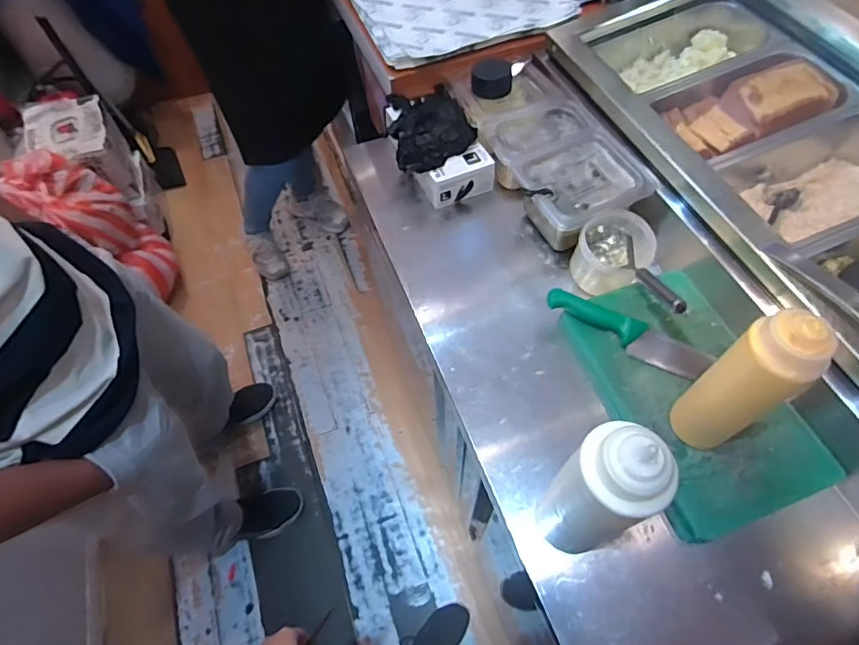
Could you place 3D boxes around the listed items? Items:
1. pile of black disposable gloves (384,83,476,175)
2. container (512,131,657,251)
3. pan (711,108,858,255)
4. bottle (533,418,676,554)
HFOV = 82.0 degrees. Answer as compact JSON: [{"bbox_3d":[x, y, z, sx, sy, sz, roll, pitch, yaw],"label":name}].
[{"bbox_3d":[-0.003,-0.340,0.853,0.135,0.052,0.185,-18,59,-8],"label":"pile of black disposable gloves"},{"bbox_3d":[0.224,-0.208,0.781,0.166,0.095,0.158,-22,60,-11],"label":"container"},{"bbox_3d":[0.575,-0.201,0.714,0.239,0.098,0.173,-19,60,-9],"label":"pan"},{"bbox_3d":[0.161,0.164,0.475,0.071,0.254,0.080,-27,61,-13],"label":"bottle"}]

